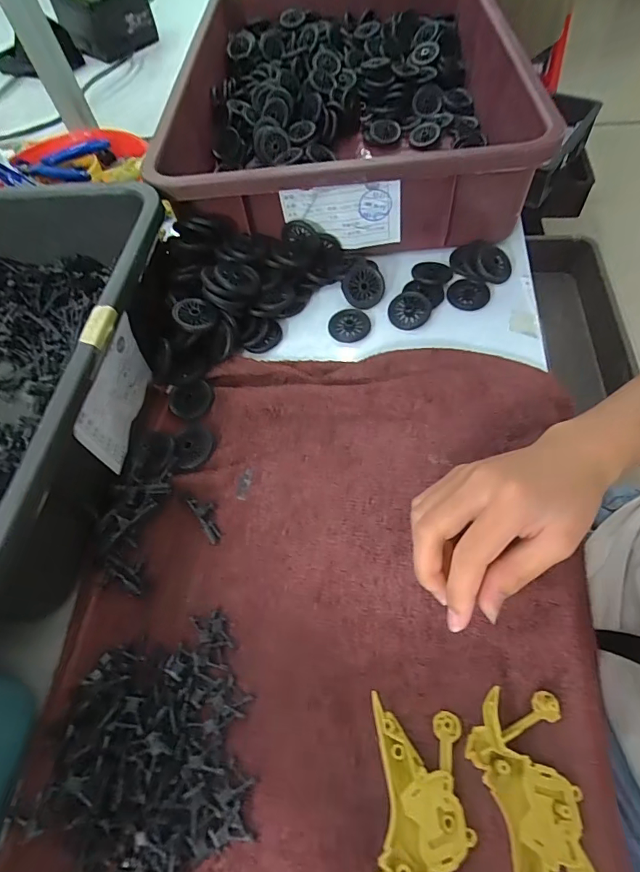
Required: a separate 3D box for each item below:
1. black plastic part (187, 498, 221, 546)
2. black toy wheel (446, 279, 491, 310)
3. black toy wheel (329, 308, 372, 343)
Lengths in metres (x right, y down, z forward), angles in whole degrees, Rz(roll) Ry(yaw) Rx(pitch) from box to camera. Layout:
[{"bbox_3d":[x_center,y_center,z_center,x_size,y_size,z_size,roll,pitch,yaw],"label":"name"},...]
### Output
[{"bbox_3d":[-0.081,0.059,0.324,0.013,0.004,0.040,-31,61,-13],"label":"black plastic part"},{"bbox_3d":[0.137,-0.131,0.413,0.037,0.007,0.037,-3,59,4],"label":"black toy wheel"},{"bbox_3d":[0.027,-0.101,0.410,0.036,0.009,0.036,-3,59,4],"label":"black toy wheel"}]

